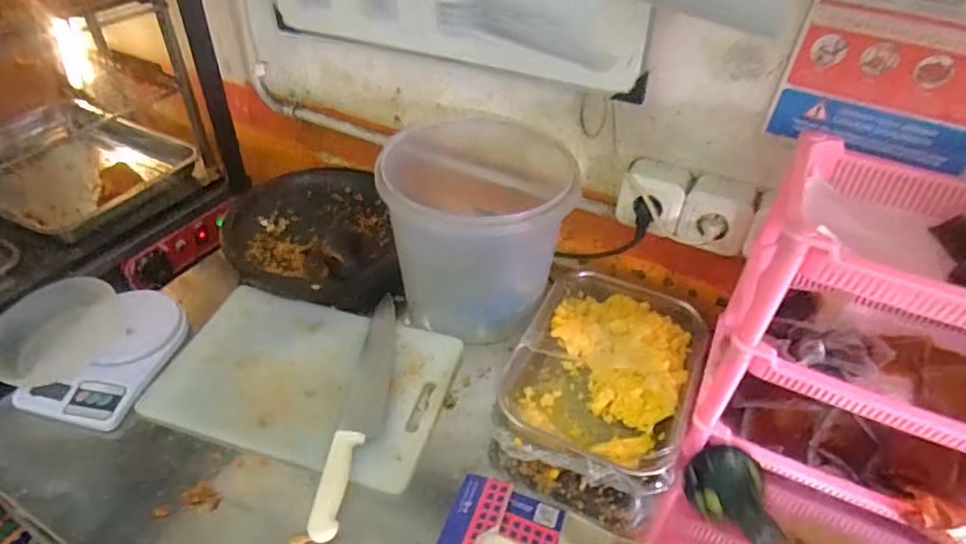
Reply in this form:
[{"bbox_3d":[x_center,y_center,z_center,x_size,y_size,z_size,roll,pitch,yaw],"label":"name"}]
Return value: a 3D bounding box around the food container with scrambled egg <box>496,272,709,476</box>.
[{"bbox_3d":[0.156,0.125,0.764,0.214,0.057,0.298,18,44,16],"label":"food container with scrambled egg"}]

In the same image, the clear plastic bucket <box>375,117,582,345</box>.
[{"bbox_3d":[-0.007,-0.064,0.834,0.231,0.217,0.212,2,42,-1],"label":"clear plastic bucket"}]

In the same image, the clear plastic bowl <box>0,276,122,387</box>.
[{"bbox_3d":[-0.550,0.076,0.760,0.134,0.051,0.154,21,45,20],"label":"clear plastic bowl"}]

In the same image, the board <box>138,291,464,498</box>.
[{"bbox_3d":[-0.223,0.134,0.765,0.348,0.017,0.231,13,43,11],"label":"board"}]

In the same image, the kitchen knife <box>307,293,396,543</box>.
[{"bbox_3d":[-0.146,0.159,0.735,0.052,0.023,0.348,5,42,3],"label":"kitchen knife"}]

